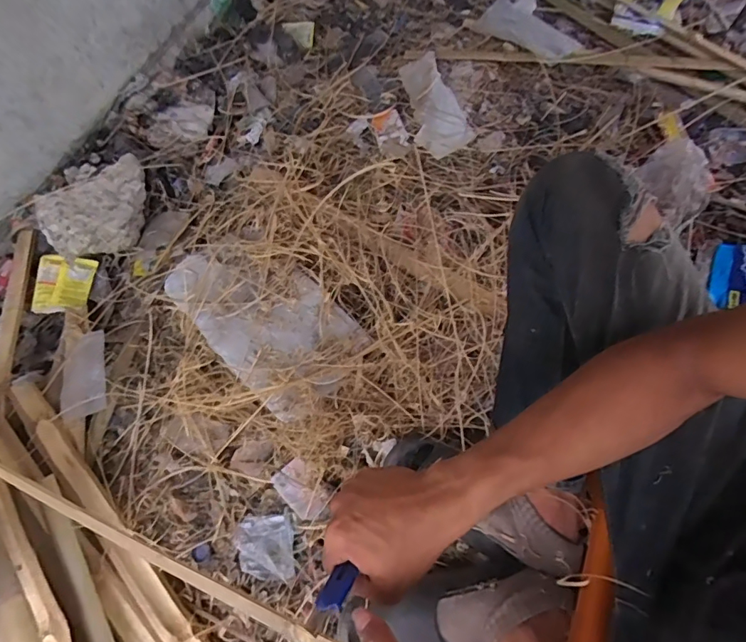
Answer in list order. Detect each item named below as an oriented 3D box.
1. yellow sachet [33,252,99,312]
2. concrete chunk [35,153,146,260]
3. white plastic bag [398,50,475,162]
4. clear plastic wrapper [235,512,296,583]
[{"bbox_3d":[-0.624,-0.076,0.925,0.096,0.030,0.124,-2,66,2],"label":"yellow sachet"},{"bbox_3d":[-0.558,-0.230,0.954,0.223,0.093,0.155,-37,66,-8],"label":"concrete chunk"},{"bbox_3d":[0.126,-0.482,1.013,0.120,0.028,0.287,-19,65,0],"label":"white plastic bag"},{"bbox_3d":[-0.165,0.347,0.704,0.087,0.020,0.090,-8,65,5],"label":"clear plastic wrapper"}]

